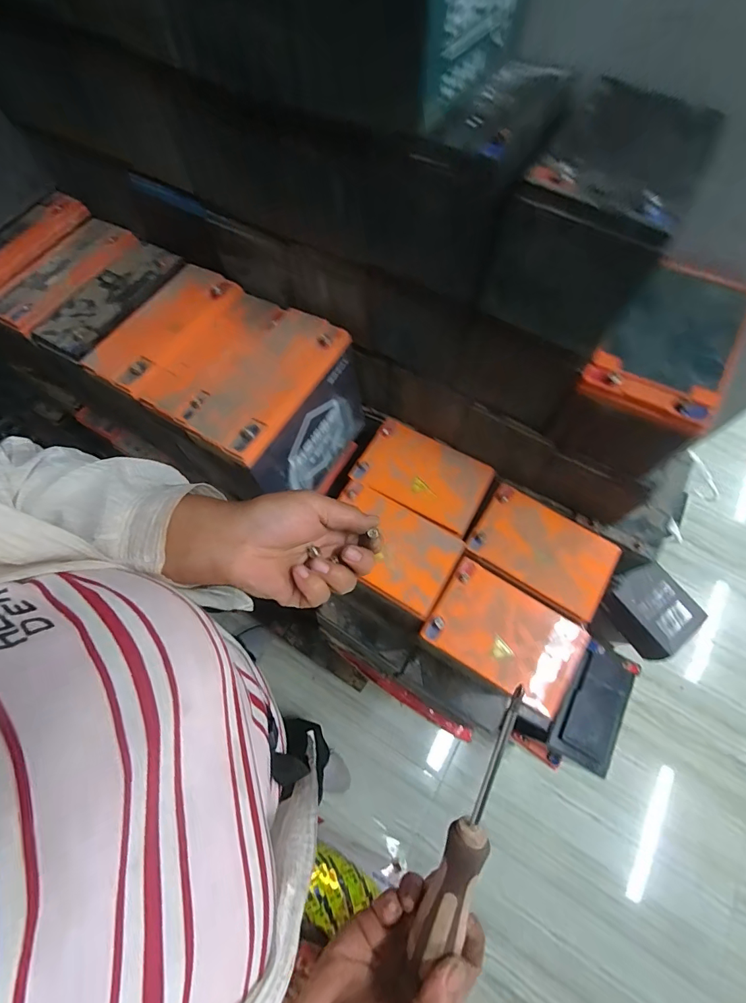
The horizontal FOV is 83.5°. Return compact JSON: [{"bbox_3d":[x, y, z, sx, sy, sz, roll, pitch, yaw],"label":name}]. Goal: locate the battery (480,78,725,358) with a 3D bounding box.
[{"bbox_3d":[0.154,-0.213,0.312,0.123,0.097,0.143,32,70,10],"label":"battery"}]

